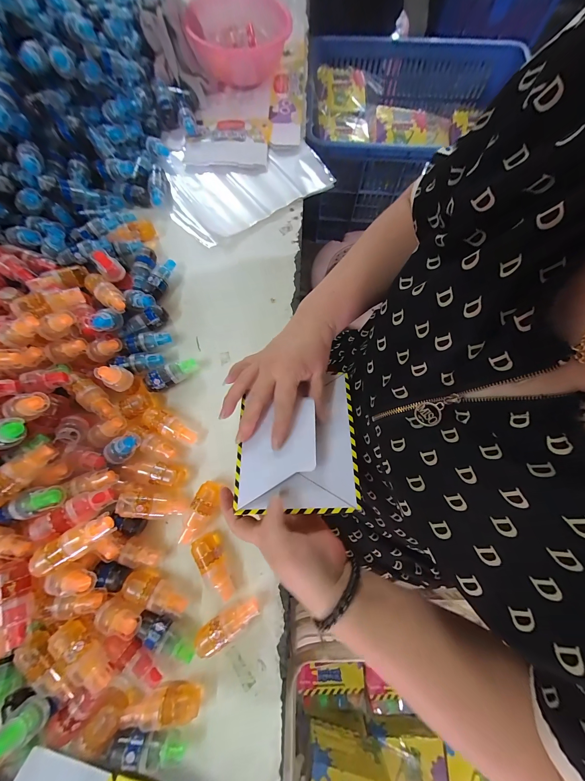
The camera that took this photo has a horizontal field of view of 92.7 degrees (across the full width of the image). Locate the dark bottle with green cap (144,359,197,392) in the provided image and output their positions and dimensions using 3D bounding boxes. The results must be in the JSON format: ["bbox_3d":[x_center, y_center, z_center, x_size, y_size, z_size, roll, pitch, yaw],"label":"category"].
[{"bbox_3d":[-0.180,-0.024,0.414,0.076,0.023,0.028,-33,77,-9],"label":"dark bottle with green cap"}]

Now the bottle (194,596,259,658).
[{"bbox_3d":[-0.078,0.276,0.334,0.080,0.028,0.026,-32,77,-9],"label":"bottle"}]

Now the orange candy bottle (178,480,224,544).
[{"bbox_3d":[-0.119,0.158,0.364,0.032,0.025,0.077,25,75,6],"label":"orange candy bottle"}]

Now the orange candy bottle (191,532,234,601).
[{"bbox_3d":[-0.097,0.218,0.347,0.027,0.030,0.076,-29,77,-9],"label":"orange candy bottle"}]

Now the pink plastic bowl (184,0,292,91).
[{"bbox_3d":[-0.113,-0.757,0.601,0.199,0.089,0.228,10,74,2],"label":"pink plastic bowl"}]

